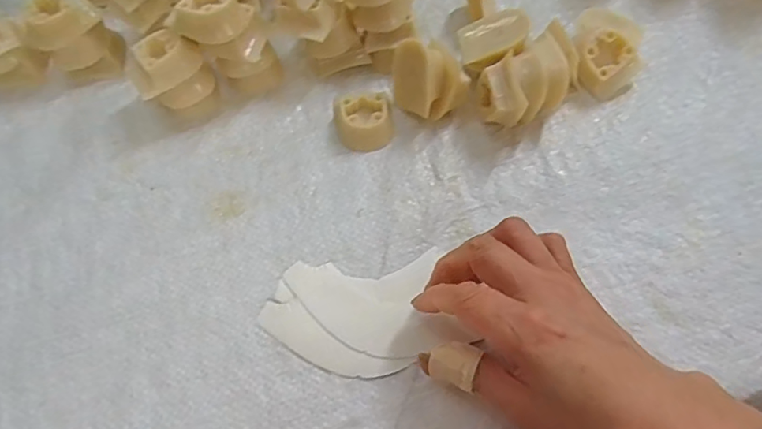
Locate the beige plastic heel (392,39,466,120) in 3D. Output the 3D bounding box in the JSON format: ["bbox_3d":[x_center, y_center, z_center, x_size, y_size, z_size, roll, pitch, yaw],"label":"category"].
[{"bbox_3d":[0.029,-0.089,0.345,0.034,0.042,0.049,-22,67,-10],"label":"beige plastic heel"}]

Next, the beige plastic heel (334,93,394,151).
[{"bbox_3d":[-0.011,-0.061,0.348,0.037,0.016,0.035,-6,65,-2],"label":"beige plastic heel"}]

